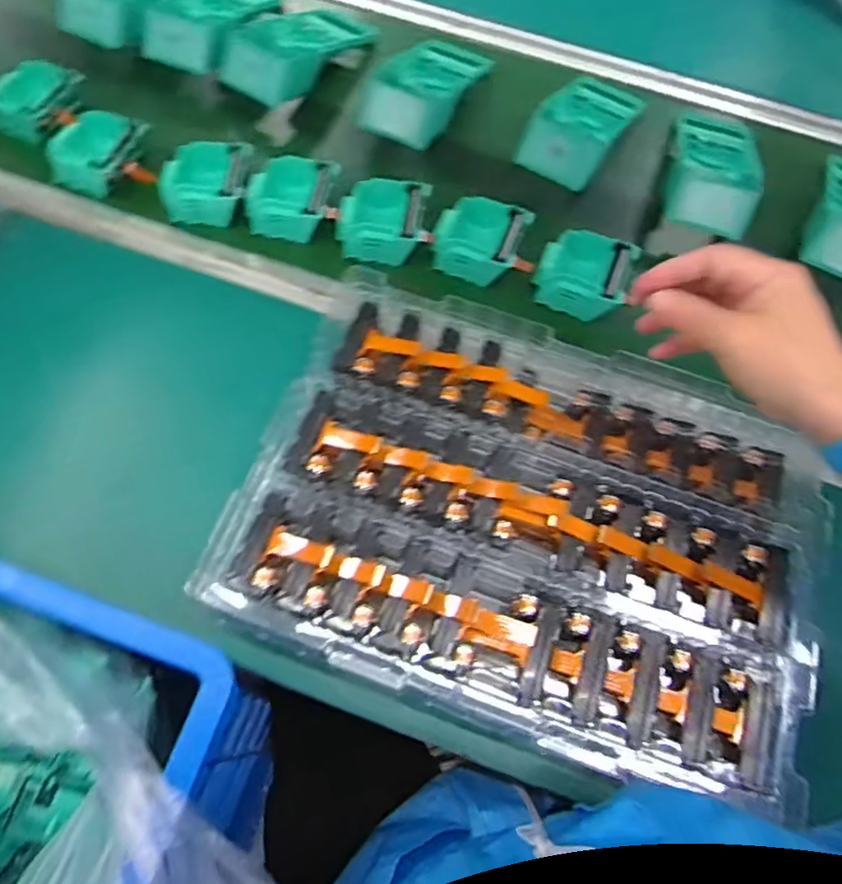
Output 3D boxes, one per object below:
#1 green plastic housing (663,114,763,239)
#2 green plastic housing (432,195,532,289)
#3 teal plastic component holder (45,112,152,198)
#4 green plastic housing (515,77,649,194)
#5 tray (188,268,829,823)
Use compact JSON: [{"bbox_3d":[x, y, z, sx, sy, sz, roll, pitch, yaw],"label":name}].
[{"bbox_3d":[0.325,-0.306,0.677,0.096,0.047,0.191,16,67,4],"label":"green plastic housing"},{"bbox_3d":[0.056,-0.194,0.604,0.083,0.042,0.079,18,67,4],"label":"green plastic housing"},{"bbox_3d":[-0.326,-0.288,0.620,0.075,0.034,0.087,27,68,8],"label":"teal plastic component holder"},{"bbox_3d":[0.177,-0.355,0.683,0.095,0.052,0.191,31,69,10],"label":"green plastic housing"},{"bbox_3d":[0.078,0.047,0.429,0.380,0.034,0.272,20,67,5],"label":"tray"}]

